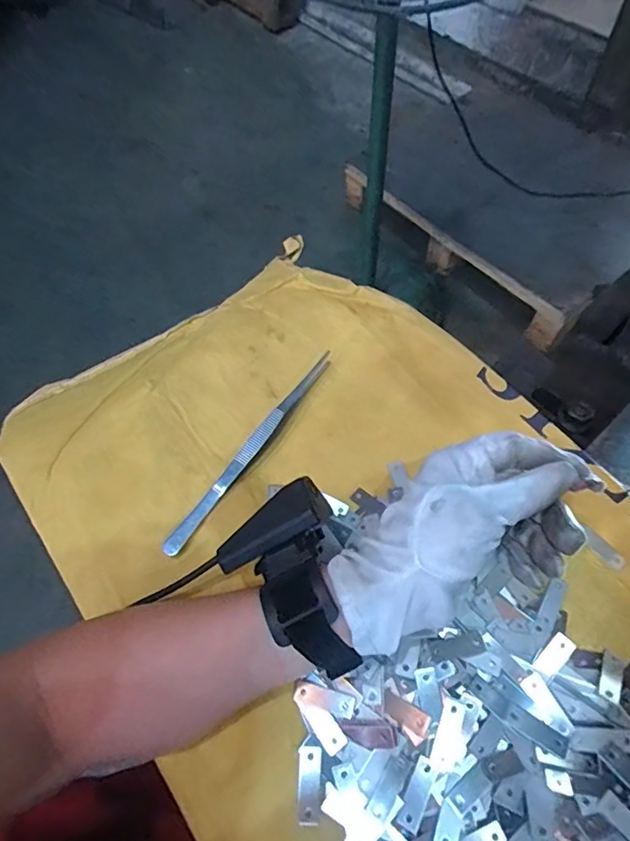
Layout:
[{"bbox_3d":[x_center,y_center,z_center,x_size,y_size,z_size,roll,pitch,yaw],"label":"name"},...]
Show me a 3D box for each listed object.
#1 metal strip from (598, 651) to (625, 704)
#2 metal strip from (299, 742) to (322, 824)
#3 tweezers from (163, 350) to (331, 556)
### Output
[{"bbox_3d":[0.178,0.153,0.311,0.013,0.004,0.029,27,50,15],"label":"metal strip"},{"bbox_3d":[-0.002,0.199,0.285,0.010,0.004,0.036,3,60,3],"label":"metal strip"},{"bbox_3d":[-0.045,0.019,0.383,0.013,0.012,0.186,33,66,19],"label":"tweezers"}]

